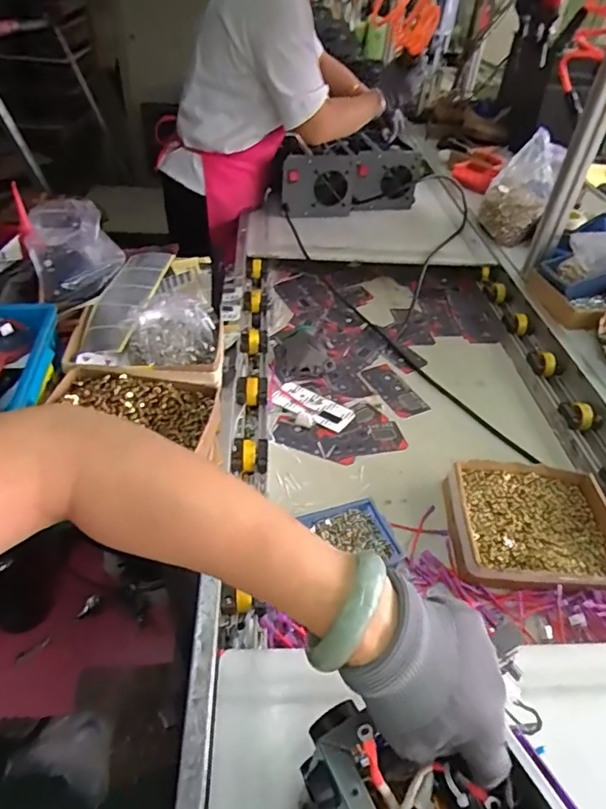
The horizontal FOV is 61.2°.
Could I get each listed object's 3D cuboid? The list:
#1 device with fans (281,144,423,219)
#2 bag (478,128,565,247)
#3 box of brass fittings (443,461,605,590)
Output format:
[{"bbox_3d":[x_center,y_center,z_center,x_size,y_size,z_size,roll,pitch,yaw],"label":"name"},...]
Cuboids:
[{"bbox_3d":[0.127,-0.591,1.374,0.383,0.159,0.101,-8,43,-15],"label":"device with fans"},{"bbox_3d":[0.549,-0.540,1.309,0.148,0.153,0.252,27,83,24],"label":"bag"},{"bbox_3d":[0.323,0.169,0.724,0.227,0.048,0.201,5,41,-1],"label":"box of brass fittings"}]

